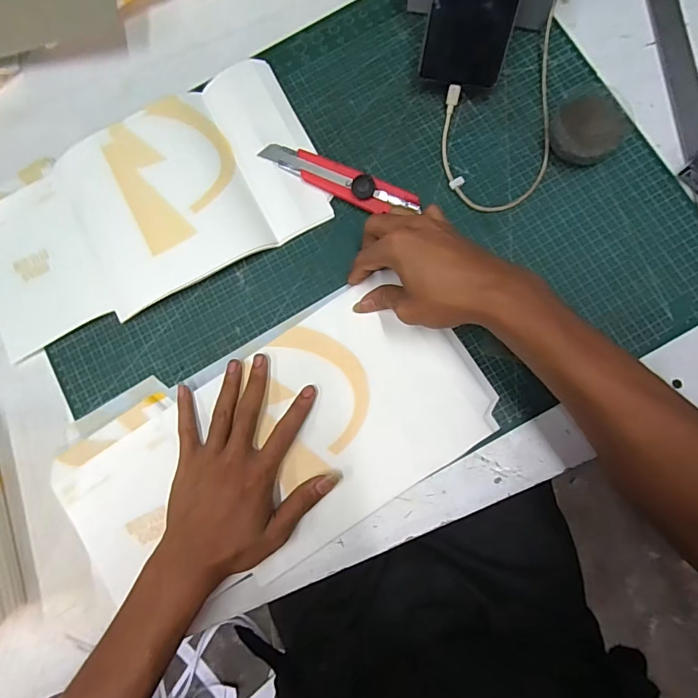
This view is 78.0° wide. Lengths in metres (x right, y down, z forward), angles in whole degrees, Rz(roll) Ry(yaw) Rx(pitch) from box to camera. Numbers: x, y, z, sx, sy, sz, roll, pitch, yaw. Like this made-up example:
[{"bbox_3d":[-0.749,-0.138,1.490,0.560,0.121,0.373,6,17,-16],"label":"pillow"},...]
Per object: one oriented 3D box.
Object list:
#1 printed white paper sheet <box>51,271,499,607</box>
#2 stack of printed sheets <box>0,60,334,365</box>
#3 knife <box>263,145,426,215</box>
[{"bbox_3d":[-0.070,0.080,0.382,0.372,0.013,0.192,-29,81,0],"label":"printed white paper sheet"},{"bbox_3d":[-0.203,-0.132,0.415,0.339,0.024,0.175,-26,80,-1],"label":"stack of printed sheets"},{"bbox_3d":[-0.009,-0.159,0.405,0.152,0.019,0.027,25,83,7],"label":"knife"}]

